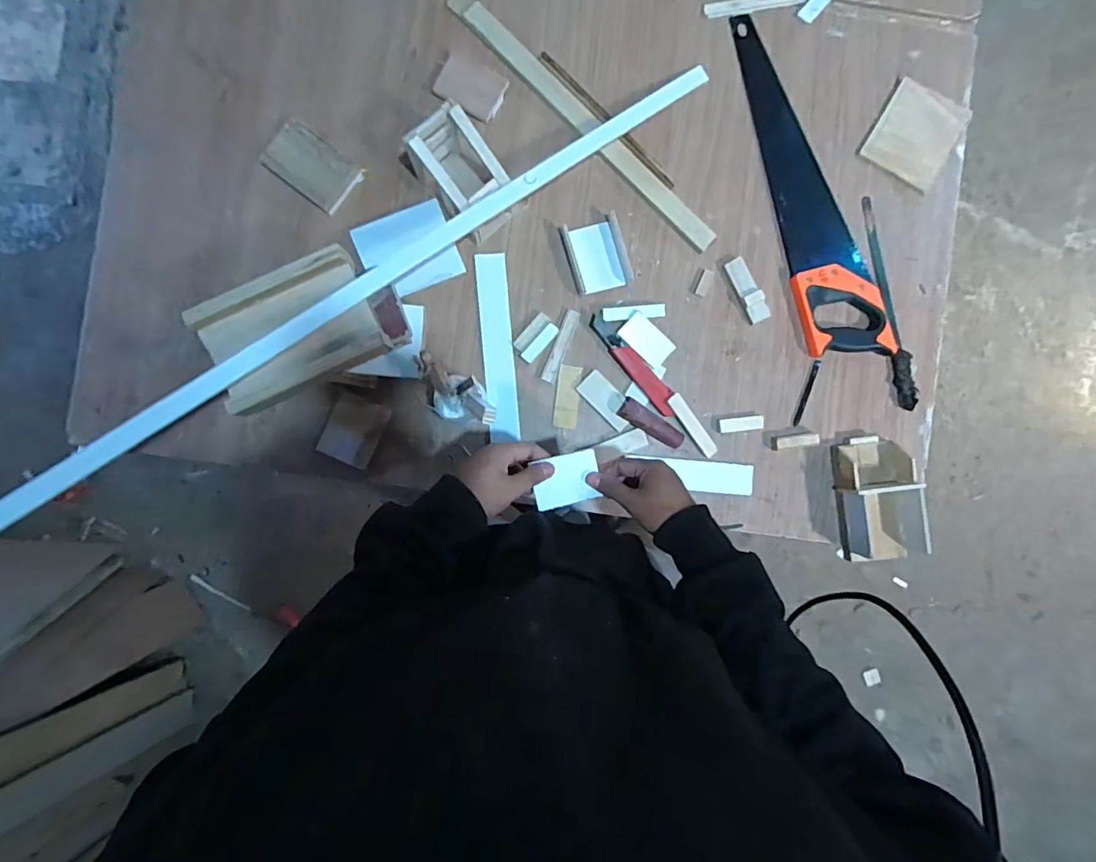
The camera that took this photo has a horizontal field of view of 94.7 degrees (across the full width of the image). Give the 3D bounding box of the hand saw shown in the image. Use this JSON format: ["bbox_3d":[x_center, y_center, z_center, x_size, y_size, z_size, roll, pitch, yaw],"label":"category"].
[{"bbox_3d":[0.385,-0.357,0.726,0.124,0.026,0.501,-12,88,-1],"label":"hand saw"}]

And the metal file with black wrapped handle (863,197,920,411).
[{"bbox_3d":[0.495,-0.187,0.731,0.025,0.018,0.313,-11,88,-1],"label":"metal file with black wrapped handle"}]

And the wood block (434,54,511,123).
[{"bbox_3d":[-0.109,-0.483,0.714,0.090,0.012,0.068,24,88,0],"label":"wood block"}]

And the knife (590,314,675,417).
[{"bbox_3d":[0.122,-0.094,0.712,0.030,0.014,0.172,-40,89,-2],"label":"knife"}]

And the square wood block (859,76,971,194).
[{"bbox_3d":[0.537,-0.432,0.736,0.112,0.011,0.135,31,88,0],"label":"square wood block"}]

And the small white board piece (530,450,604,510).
[{"bbox_3d":[0.021,0.055,0.564,0.075,0.005,0.054,-14,89,-1],"label":"small white board piece"}]

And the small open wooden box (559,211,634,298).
[{"bbox_3d":[0.071,-0.249,0.712,0.084,0.021,0.100,-17,89,-1],"label":"small open wooden box"}]

